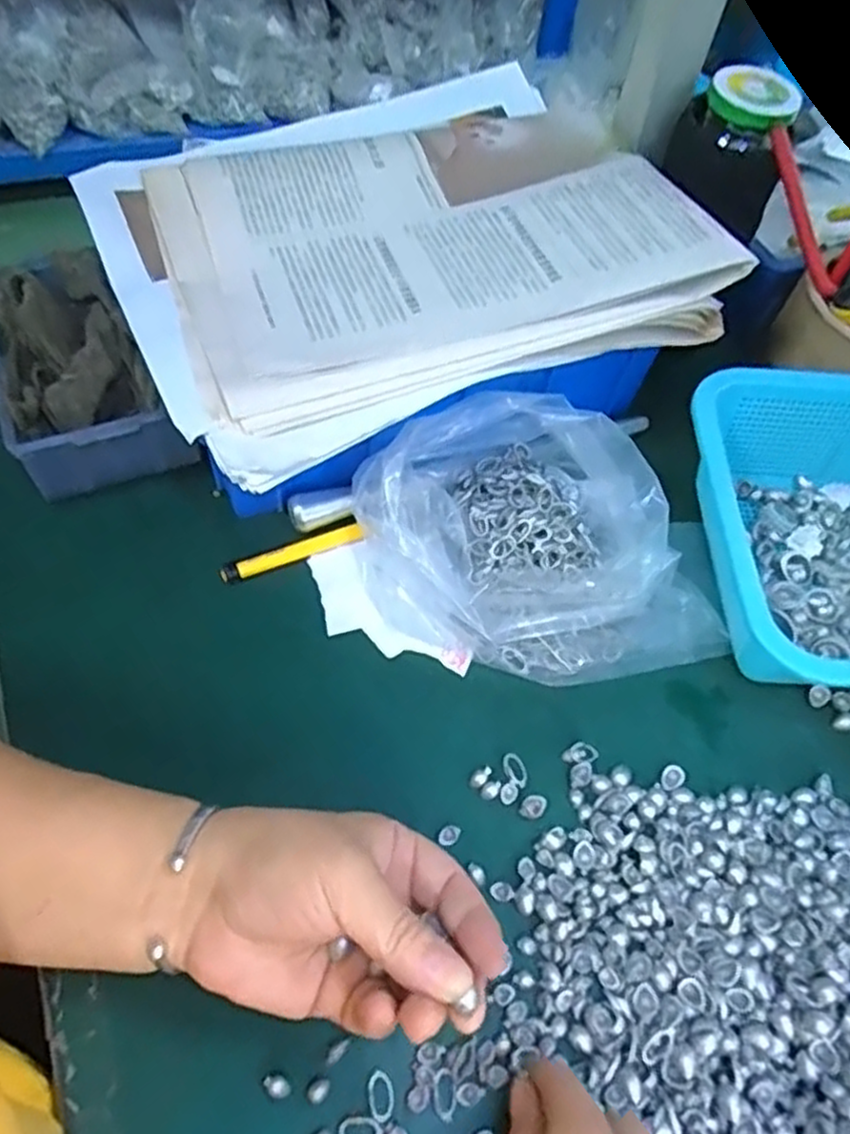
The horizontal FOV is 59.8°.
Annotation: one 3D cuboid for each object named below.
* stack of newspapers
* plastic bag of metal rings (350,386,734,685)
[{"bbox_3d":[-0.010,-0.178,0.405,0.298,0.033,0.222,-23,63,-15],"label":"stack of newspapers"},{"bbox_3d":[0.068,-0.018,0.395,0.204,0.073,0.132,16,58,7],"label":"plastic bag of metal rings"}]

